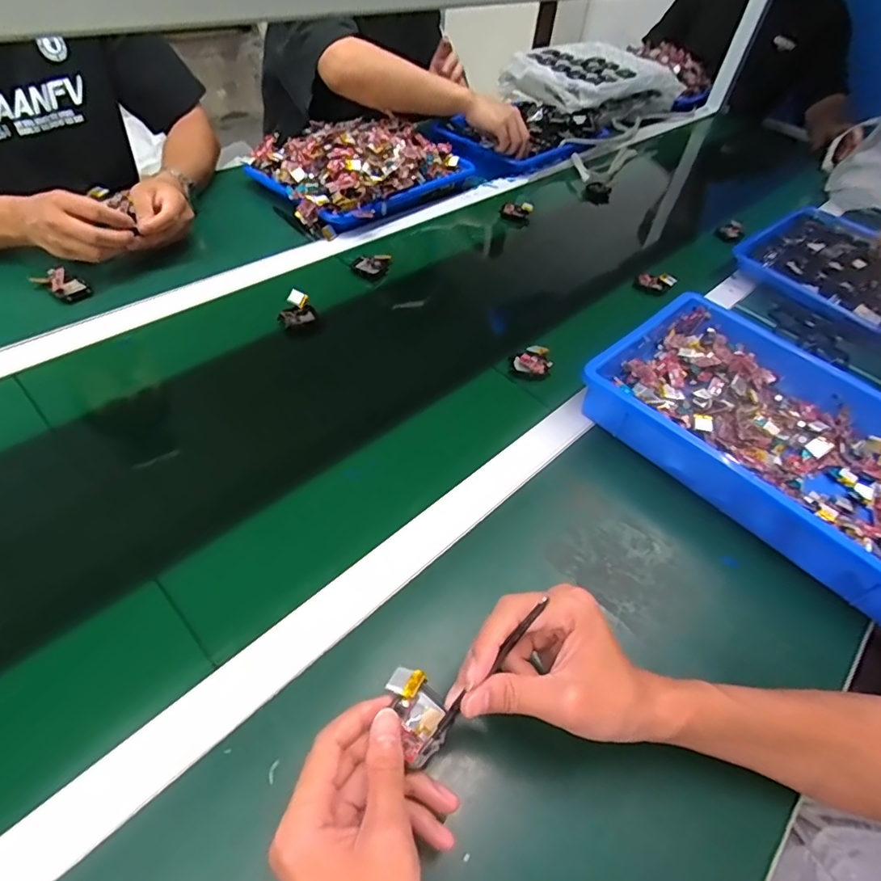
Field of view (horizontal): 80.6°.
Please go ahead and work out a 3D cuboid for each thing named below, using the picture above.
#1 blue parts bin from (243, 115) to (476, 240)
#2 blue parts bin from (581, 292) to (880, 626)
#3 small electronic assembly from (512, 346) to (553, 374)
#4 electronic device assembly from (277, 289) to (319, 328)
[{"bbox_3d":[-0.131,-0.452,0.858,0.233,0.090,0.324,37,54,25],"label":"blue parts bin"},{"bbox_3d":[0.352,-0.004,0.540,0.381,0.063,0.237,38,55,26],"label":"blue parts bin"},{"bbox_3d":[0.112,-0.097,0.629,0.045,0.014,0.045,3,47,-3],"label":"small electronic assembly"},{"bbox_3d":[-0.176,-0.160,0.633,0.044,0.022,0.048,-7,49,-13],"label":"electronic device assembly"}]

